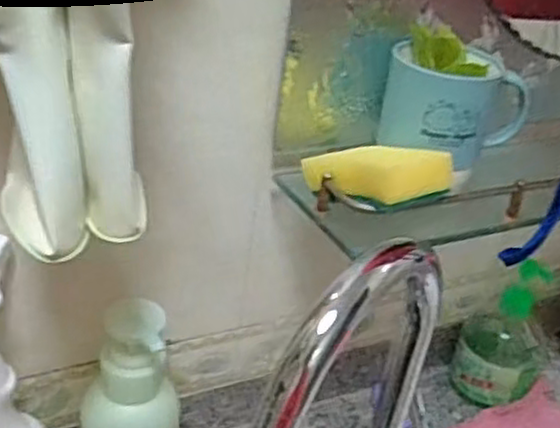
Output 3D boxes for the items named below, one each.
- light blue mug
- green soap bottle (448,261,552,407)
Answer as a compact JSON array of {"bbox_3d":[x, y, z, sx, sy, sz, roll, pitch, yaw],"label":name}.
[{"bbox_3d":[0.127,-0.084,0.562,0.093,0.069,0.076,-11,35,-30],"label":"light blue mug"},{"bbox_3d":[0.233,0.125,0.776,0.086,0.157,0.064,18,32,18],"label":"green soap bottle"}]

